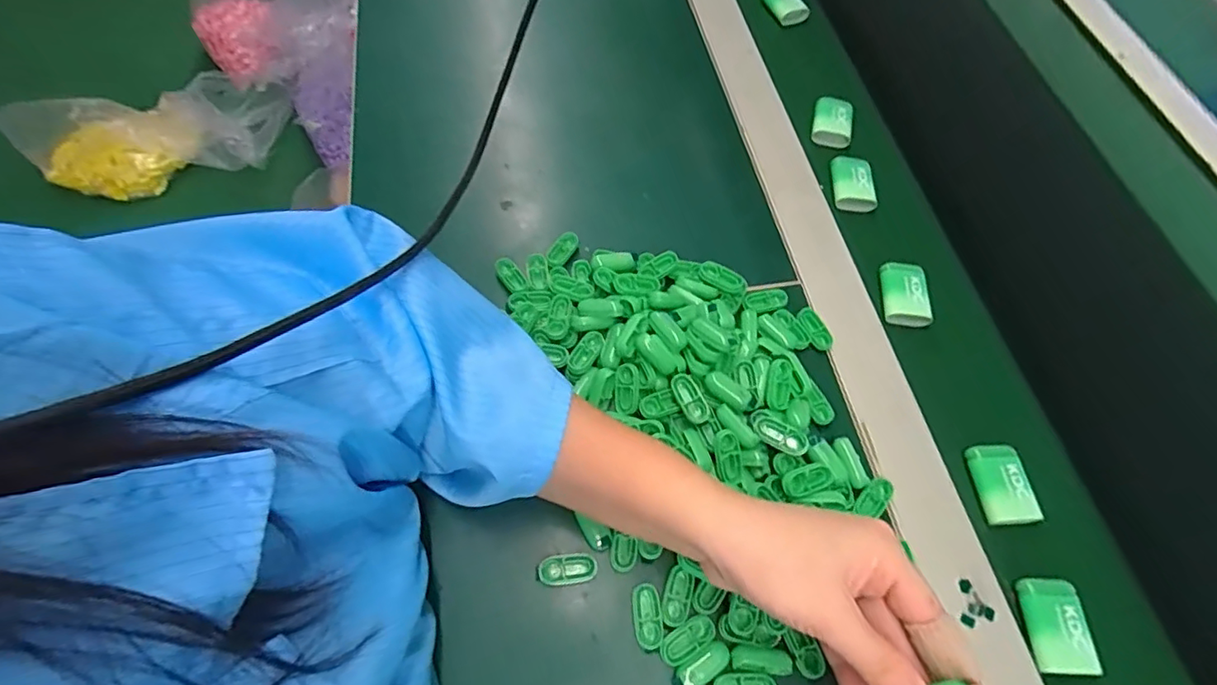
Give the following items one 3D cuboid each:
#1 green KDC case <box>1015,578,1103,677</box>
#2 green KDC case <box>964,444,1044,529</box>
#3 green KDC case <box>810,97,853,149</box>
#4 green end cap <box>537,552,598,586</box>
[{"bbox_3d":[0.268,0.169,0.338,0.033,0.010,0.051,5,62,-1],"label":"green KDC case"},{"bbox_3d":[0.263,0.095,0.378,0.032,0.011,0.052,-2,62,-4],"label":"green KDC case"},{"bbox_3d":[0.210,-0.206,0.532,0.036,0.015,0.053,12,62,3],"label":"green KDC case"},{"bbox_3d":[-0.024,0.136,0.340,0.034,0.007,0.017,-4,63,-5],"label":"green end cap"}]

